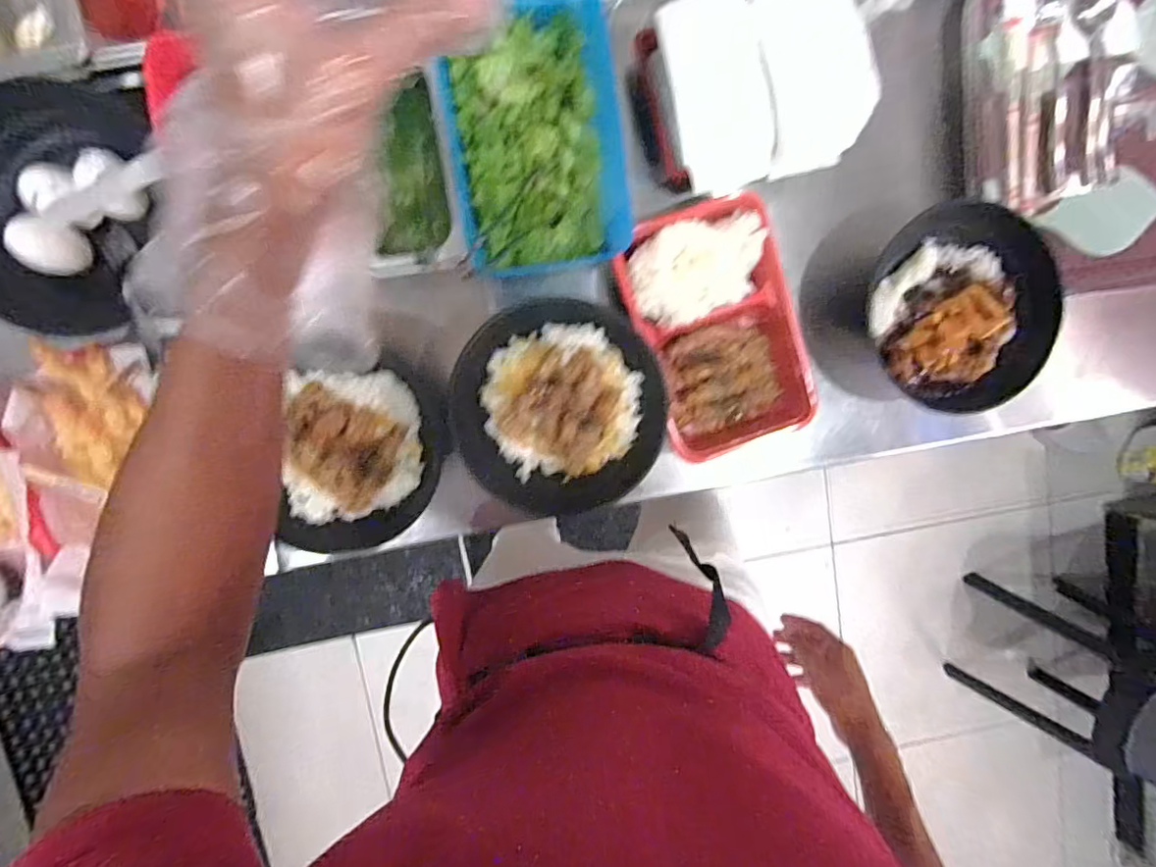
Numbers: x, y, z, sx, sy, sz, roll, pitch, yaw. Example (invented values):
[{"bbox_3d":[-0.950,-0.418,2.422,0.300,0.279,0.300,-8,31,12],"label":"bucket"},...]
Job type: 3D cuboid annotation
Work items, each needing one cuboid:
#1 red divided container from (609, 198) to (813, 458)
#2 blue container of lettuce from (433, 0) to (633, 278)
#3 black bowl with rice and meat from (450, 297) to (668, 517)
[{"bbox_3d":[0.127,-0.090,0.528,0.140,0.050,0.222,-19,98,-3],"label":"red divided container"},{"bbox_3d":[-0.038,-0.245,0.458,0.125,0.073,0.219,-9,98,-5],"label":"blue container of lettuce"},{"bbox_3d":[-0.017,-0.020,0.503,0.179,0.057,0.186,-1,97,-6],"label":"black bowl with rice and meat"}]

